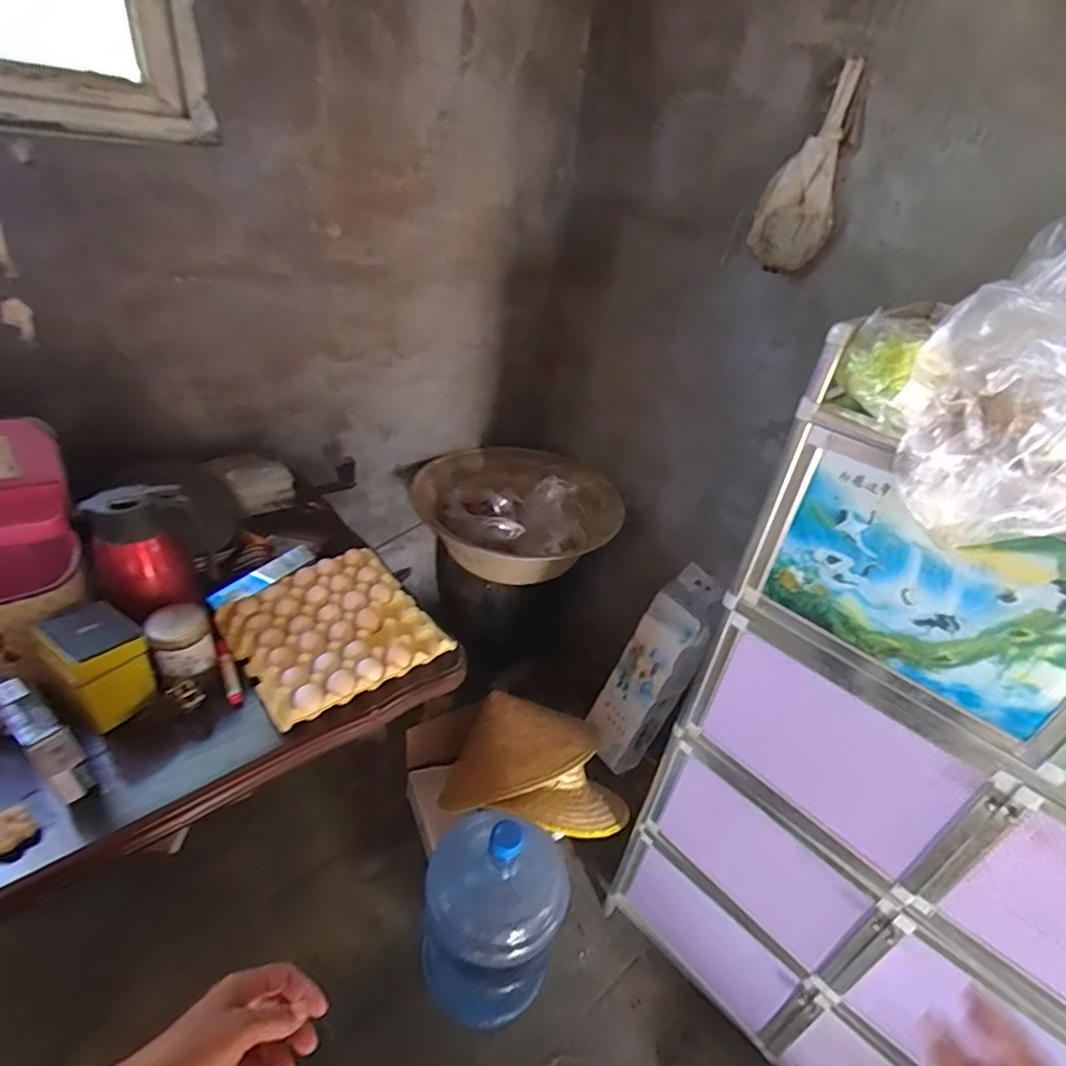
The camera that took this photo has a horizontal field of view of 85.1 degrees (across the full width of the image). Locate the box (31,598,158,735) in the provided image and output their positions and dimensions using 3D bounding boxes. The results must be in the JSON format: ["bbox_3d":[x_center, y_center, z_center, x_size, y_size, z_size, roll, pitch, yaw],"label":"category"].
[{"bbox_3d":[-0.624,0.182,0.833,0.122,0.141,0.100,28,38,28],"label":"box"}]

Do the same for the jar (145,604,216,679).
[{"bbox_3d":[-0.532,0.169,0.886,0.080,0.097,0.075,-16,40,-31],"label":"jar"}]

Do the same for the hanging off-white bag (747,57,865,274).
[{"bbox_3d":[0.514,-0.665,1.091,0.139,0.309,0.061,21,35,19],"label":"hanging off-white bag"}]

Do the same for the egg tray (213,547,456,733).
[{"bbox_3d":[-0.339,0.157,0.984,0.284,0.044,0.287,-22,43,-37],"label":"egg tray"}]

